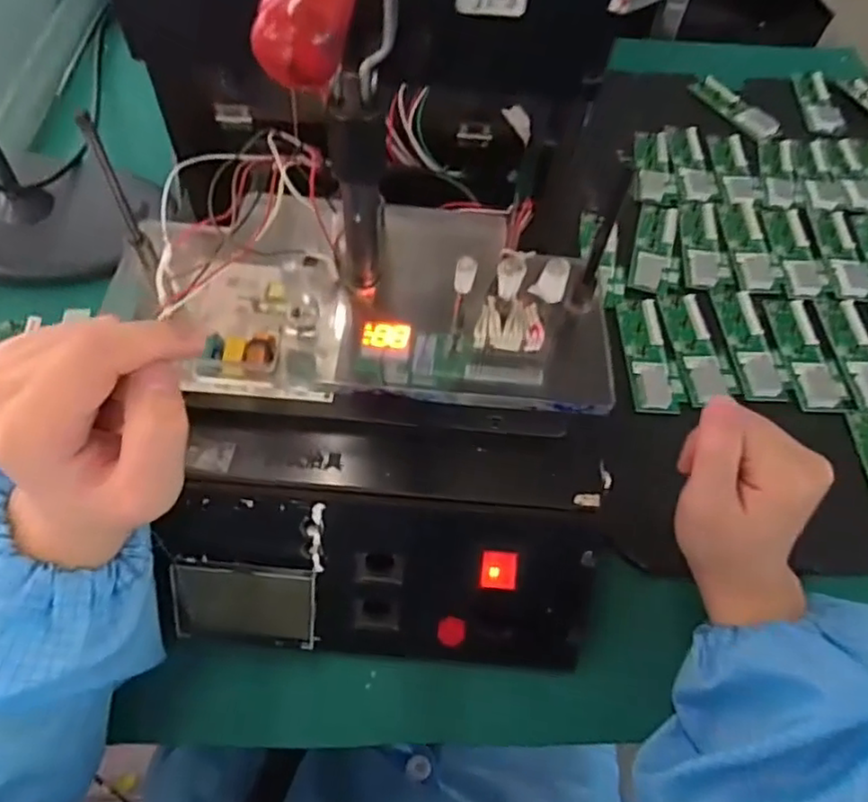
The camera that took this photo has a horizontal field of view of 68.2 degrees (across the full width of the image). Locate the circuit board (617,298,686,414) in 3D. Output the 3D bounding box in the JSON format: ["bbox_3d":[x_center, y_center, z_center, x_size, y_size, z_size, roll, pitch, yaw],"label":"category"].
[{"bbox_3d":[0.158,-0.035,0.467,0.036,0.007,0.104,3,59,-1],"label":"circuit board"}]

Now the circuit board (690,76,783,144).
[{"bbox_3d":[0.302,-0.294,0.646,0.032,0.014,0.102,-26,64,-17],"label":"circuit board"}]

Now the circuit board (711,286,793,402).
[{"bbox_3d":[0.237,-0.046,0.481,0.038,0.007,0.104,-1,59,-4],"label":"circuit board"}]

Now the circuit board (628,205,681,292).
[{"bbox_3d":[0.185,-0.127,0.529,0.037,0.006,0.104,16,60,7],"label":"circuit board"}]

